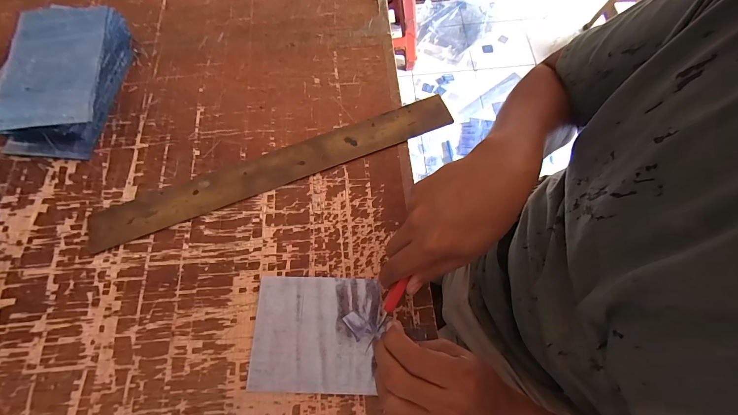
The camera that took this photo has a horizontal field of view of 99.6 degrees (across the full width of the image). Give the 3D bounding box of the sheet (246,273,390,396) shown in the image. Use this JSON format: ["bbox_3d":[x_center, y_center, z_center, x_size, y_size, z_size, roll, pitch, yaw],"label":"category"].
[{"bbox_3d":[-0.051,0.123,0.310,0.122,0.004,0.105,1,70,1],"label":"sheet"}]

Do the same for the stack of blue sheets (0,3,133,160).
[{"bbox_3d":[-0.385,-0.159,0.388,0.138,0.053,0.195,-5,70,-1],"label":"stack of blue sheets"}]

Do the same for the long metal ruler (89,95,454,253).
[{"bbox_3d":[-0.103,-0.051,0.372,0.429,0.005,0.045,-21,70,-8],"label":"long metal ruler"}]

